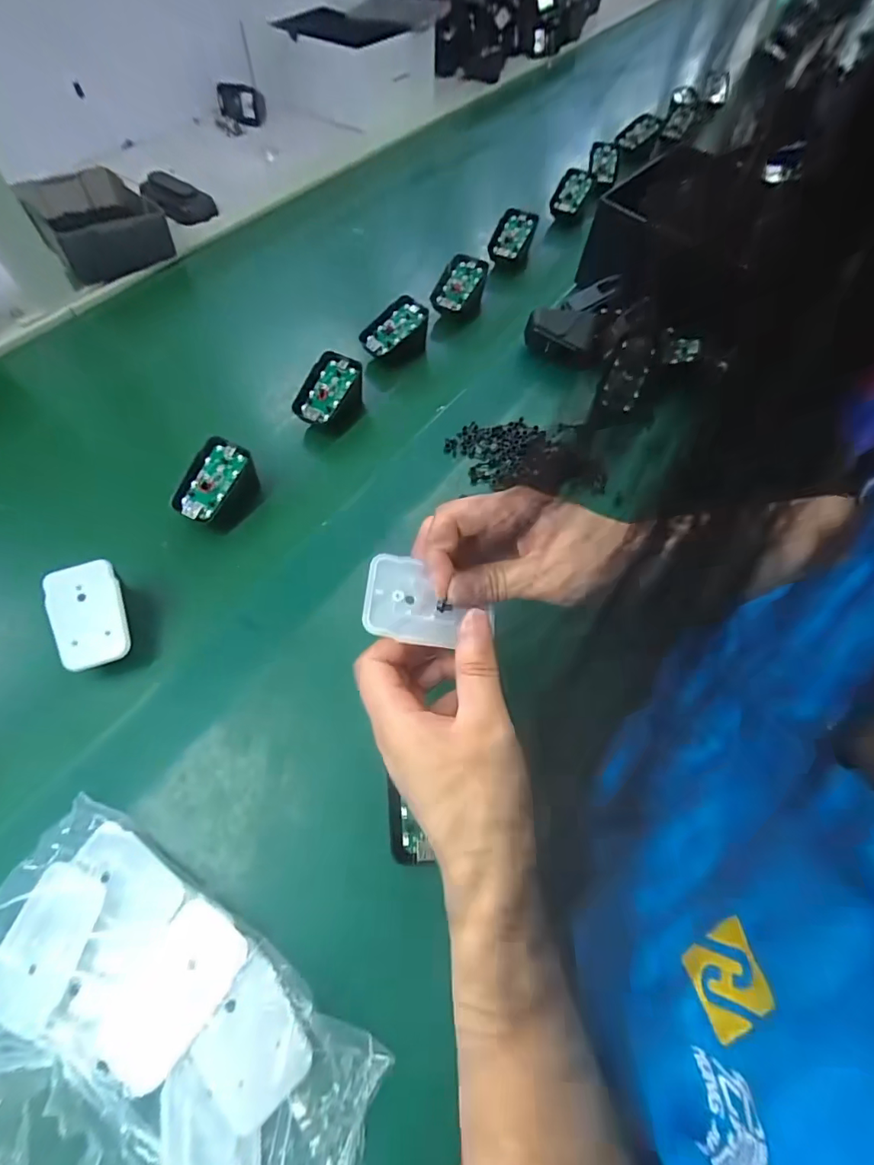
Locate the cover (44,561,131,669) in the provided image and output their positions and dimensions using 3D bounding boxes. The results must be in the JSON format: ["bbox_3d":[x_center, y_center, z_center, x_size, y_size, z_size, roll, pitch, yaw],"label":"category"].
[{"bbox_3d":[-0.234,0.021,0.321,0.044,0.004,0.069,-16,81,-10],"label":"cover"}]

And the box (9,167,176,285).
[{"bbox_3d":[-0.389,-0.414,0.555,0.120,0.059,0.161,-30,66,-17],"label":"box"}]

